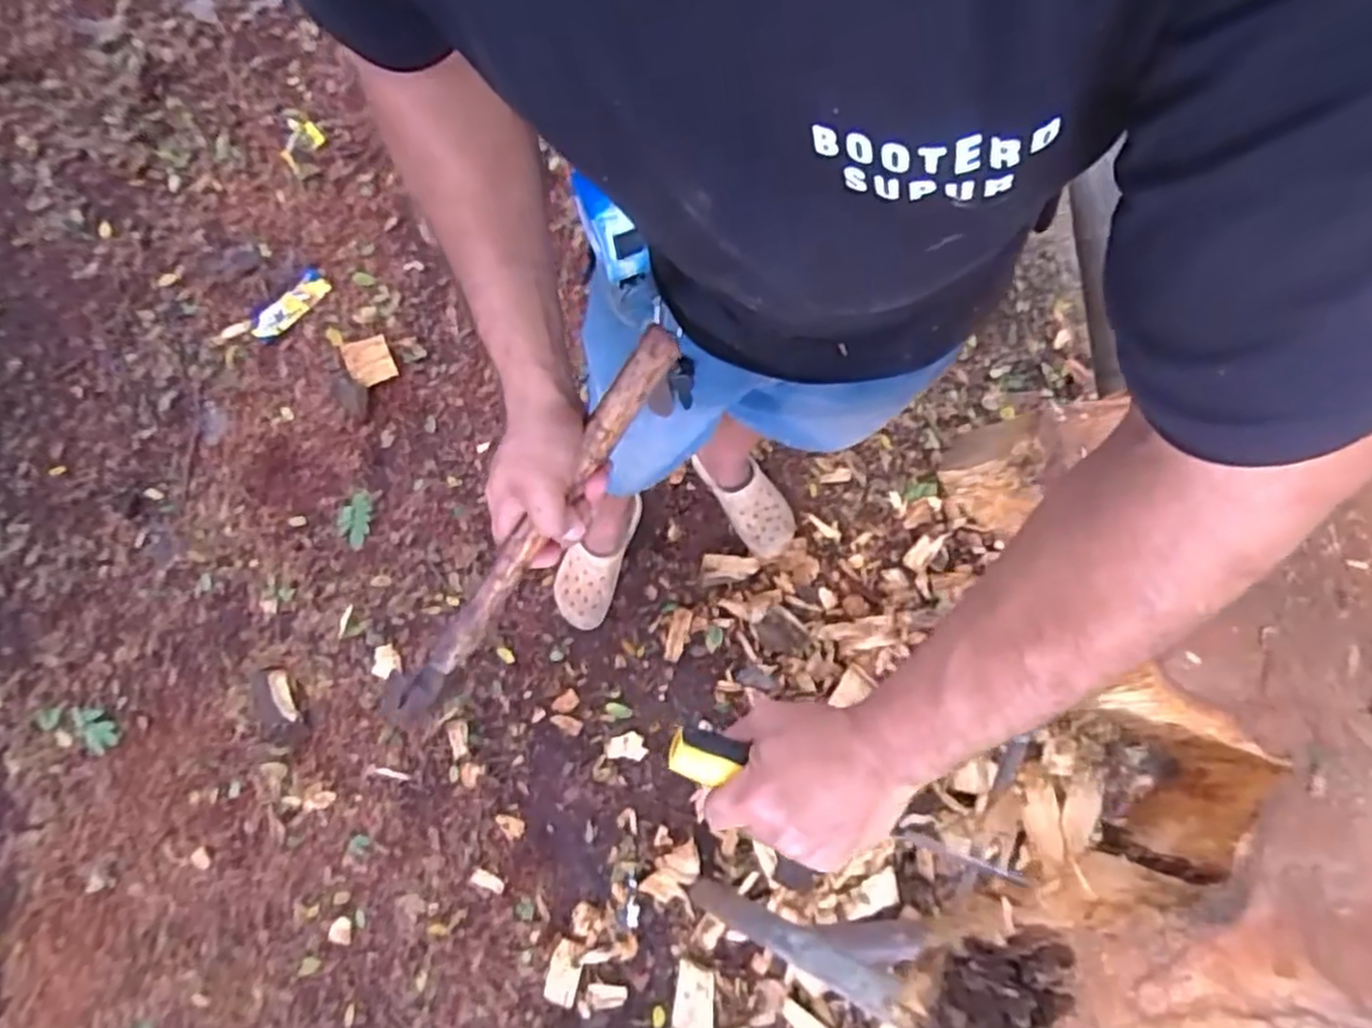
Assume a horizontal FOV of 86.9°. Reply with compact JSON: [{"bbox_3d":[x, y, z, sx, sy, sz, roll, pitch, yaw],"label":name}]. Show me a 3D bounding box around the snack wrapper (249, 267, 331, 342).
[{"bbox_3d":[-0.831,-0.440,1.515,0.079,0.013,0.181,44,82,9],"label":"snack wrapper"}]

